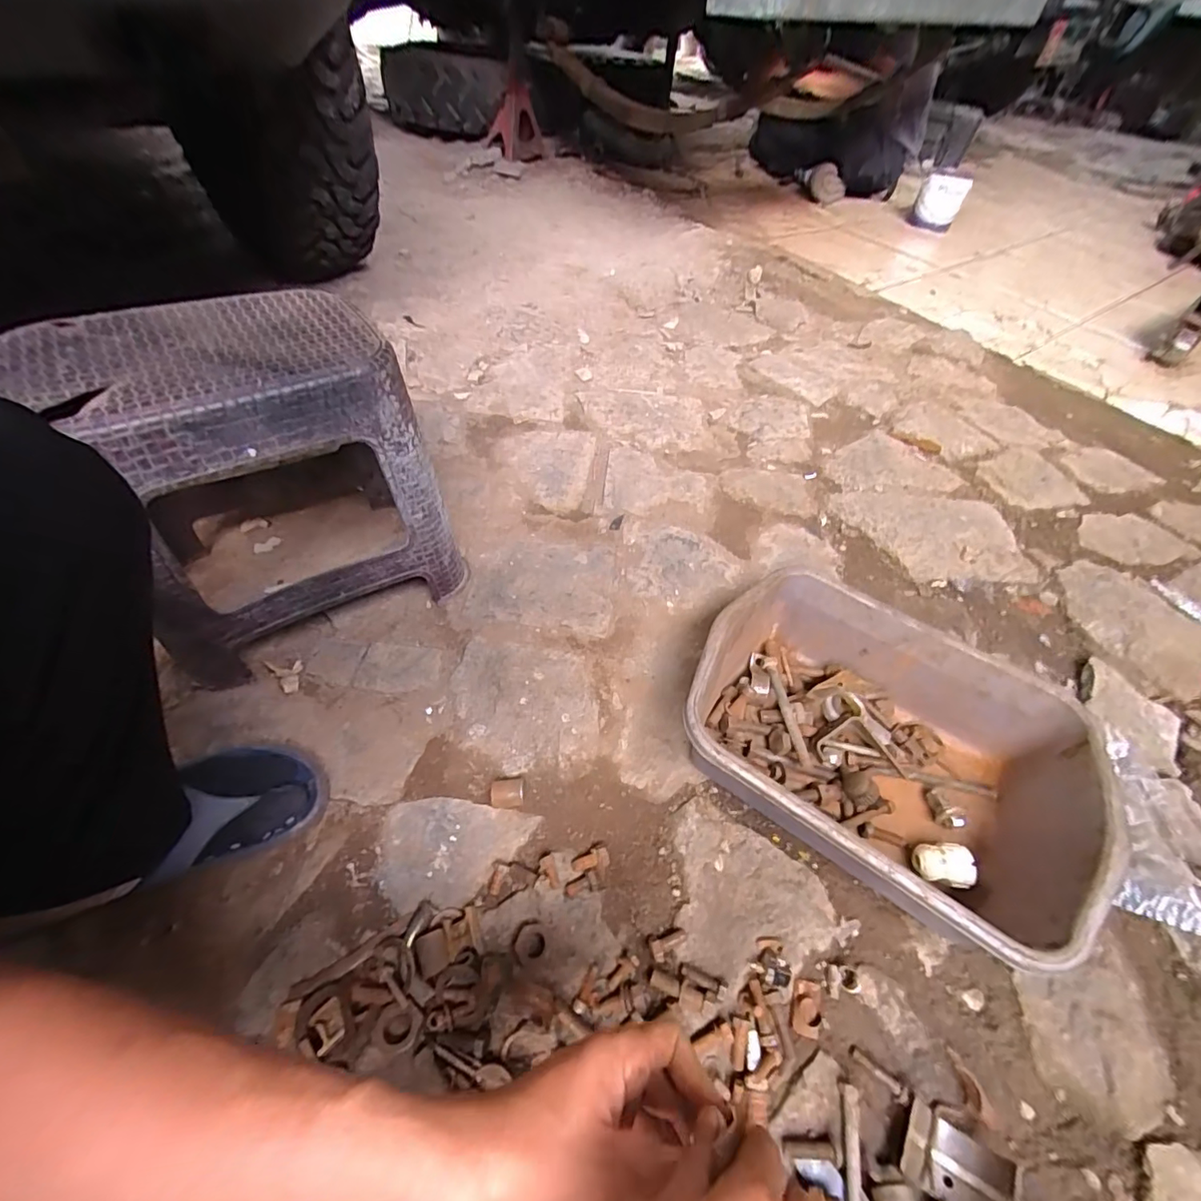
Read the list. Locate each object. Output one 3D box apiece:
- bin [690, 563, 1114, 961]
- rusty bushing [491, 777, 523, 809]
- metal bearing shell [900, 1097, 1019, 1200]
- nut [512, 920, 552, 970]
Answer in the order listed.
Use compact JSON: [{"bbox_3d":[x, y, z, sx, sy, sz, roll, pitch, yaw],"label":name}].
[{"bbox_3d":[0.258,0.143,0.501,0.332,0.126,0.254,32,57,19],"label":"bin"},{"bbox_3d":[-0.092,0.192,0.504,0.031,0.021,0.024,3,53,-2],"label":"rusty bushing"},{"bbox_3d":[0.256,0.406,0.364,0.065,0.029,0.046,28,56,16],"label":"metal bearing shell"},{"bbox_3d":[-0.058,0.290,0.428,0.034,0.014,0.030,38,59,22],"label":"nut"}]

